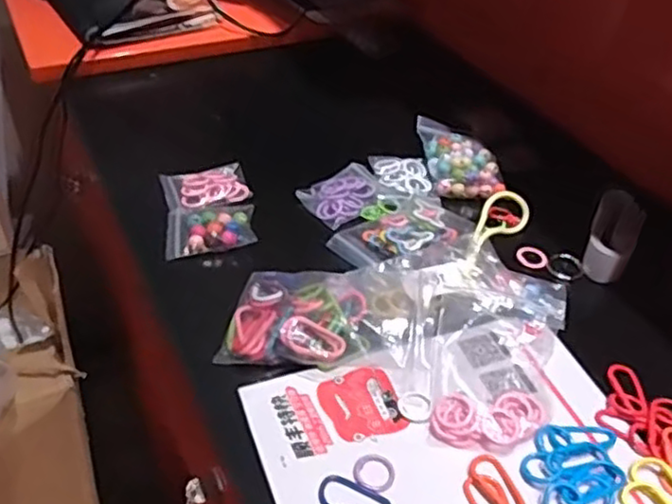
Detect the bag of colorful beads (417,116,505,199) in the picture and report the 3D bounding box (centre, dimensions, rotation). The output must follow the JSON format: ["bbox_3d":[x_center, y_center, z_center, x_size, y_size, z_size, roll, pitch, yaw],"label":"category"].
[{"bbox_3d":[0.121,-0.092,0.671,0.061,0.021,0.106,-5,42,-9],"label":"bag of colorful beads"}]

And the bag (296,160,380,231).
[{"bbox_3d":[0.008,-0.053,0.634,0.077,0.007,0.055,-30,51,-31],"label":"bag"}]

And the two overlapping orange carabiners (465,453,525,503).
[{"bbox_3d":[0.097,0.148,0.416,0.032,0.004,0.054,-15,45,-19],"label":"two overlapping orange carabiners"}]

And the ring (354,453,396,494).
[{"bbox_3d":[0.024,0.137,0.426,0.026,0.004,0.026,2,42,-2],"label":"ring"}]

